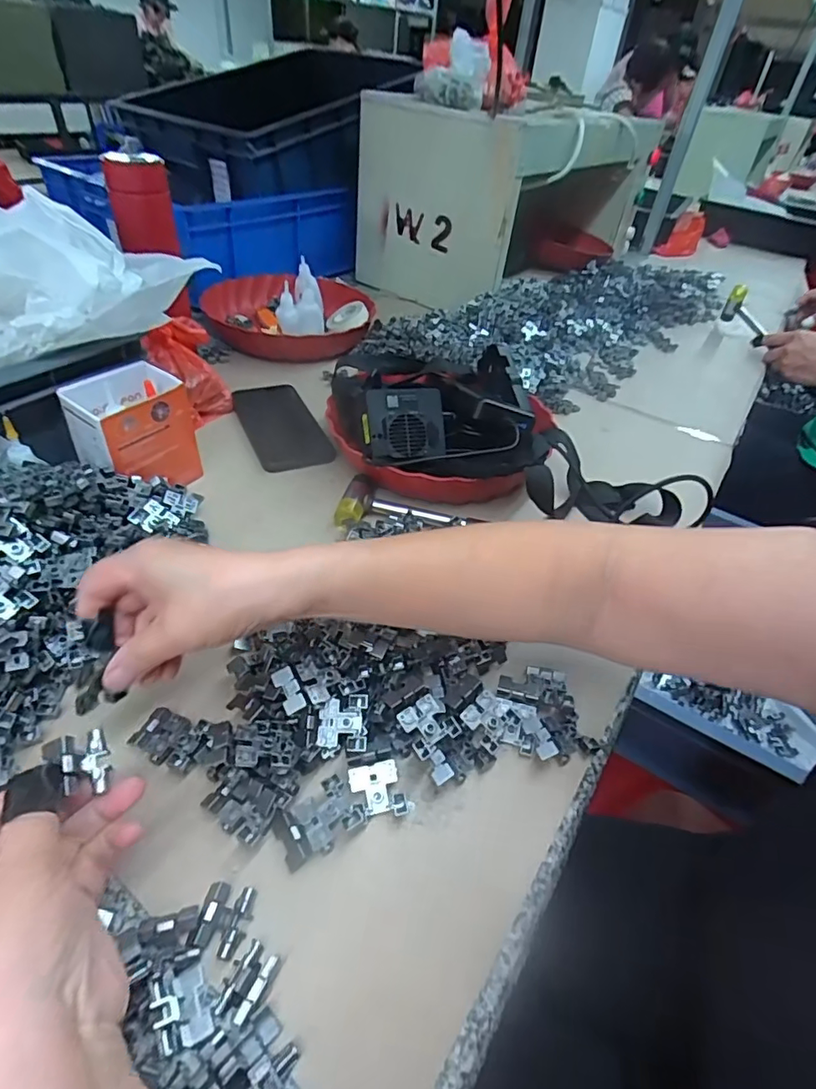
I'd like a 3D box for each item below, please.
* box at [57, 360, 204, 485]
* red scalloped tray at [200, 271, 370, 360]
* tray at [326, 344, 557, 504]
[{"bbox_3d":[-0.247,-0.099,0.491,0.067,0.099,0.091,25,45,19],"label":"box"},{"bbox_3d":[-0.174,-0.345,0.806,0.232,0.039,0.237,-18,48,-25],"label":"red scalloped tray"},{"bbox_3d":[0.038,-0.137,0.575,0.238,0.080,0.236,-2,43,-9],"label":"tray"}]

